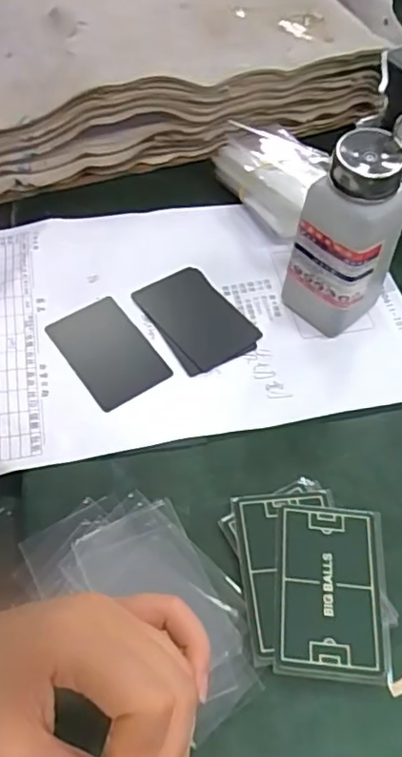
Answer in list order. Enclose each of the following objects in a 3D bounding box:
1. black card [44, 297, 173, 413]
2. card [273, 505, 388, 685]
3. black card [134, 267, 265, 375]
[{"bbox_3d":[-0.064,-0.018,0.409,0.054,0.005,0.087,-30,61,-20],"label":"black card"},{"bbox_3d":[0.068,0.111,0.313,0.056,0.004,0.087,7,56,2],"label":"card"},{"bbox_3d":[-0.003,-0.045,0.426,0.054,0.004,0.088,-32,62,-21],"label":"black card"}]

